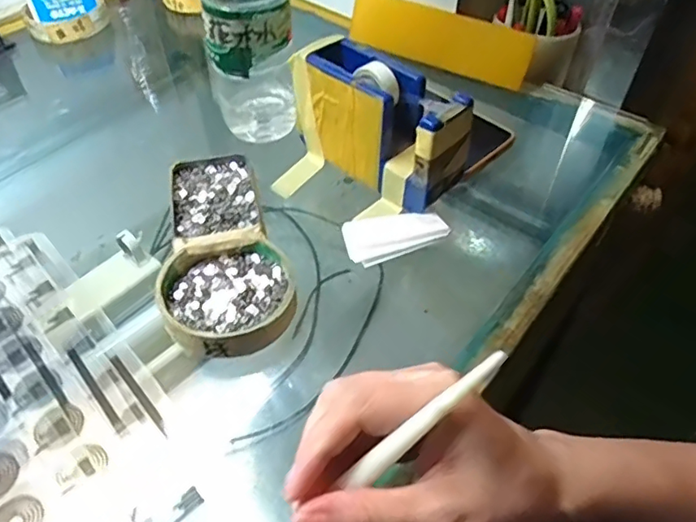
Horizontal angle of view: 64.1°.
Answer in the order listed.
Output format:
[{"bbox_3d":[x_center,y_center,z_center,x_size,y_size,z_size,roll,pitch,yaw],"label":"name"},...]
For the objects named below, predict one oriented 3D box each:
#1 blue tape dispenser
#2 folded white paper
[{"bbox_3d":[0.024,-0.100,0.404,0.052,0.074,0.131,-35,57,-26],"label":"blue tape dispenser"},{"bbox_3d":[0.032,-0.020,0.386,0.068,0.009,0.041,-12,50,-10],"label":"folded white paper"}]

